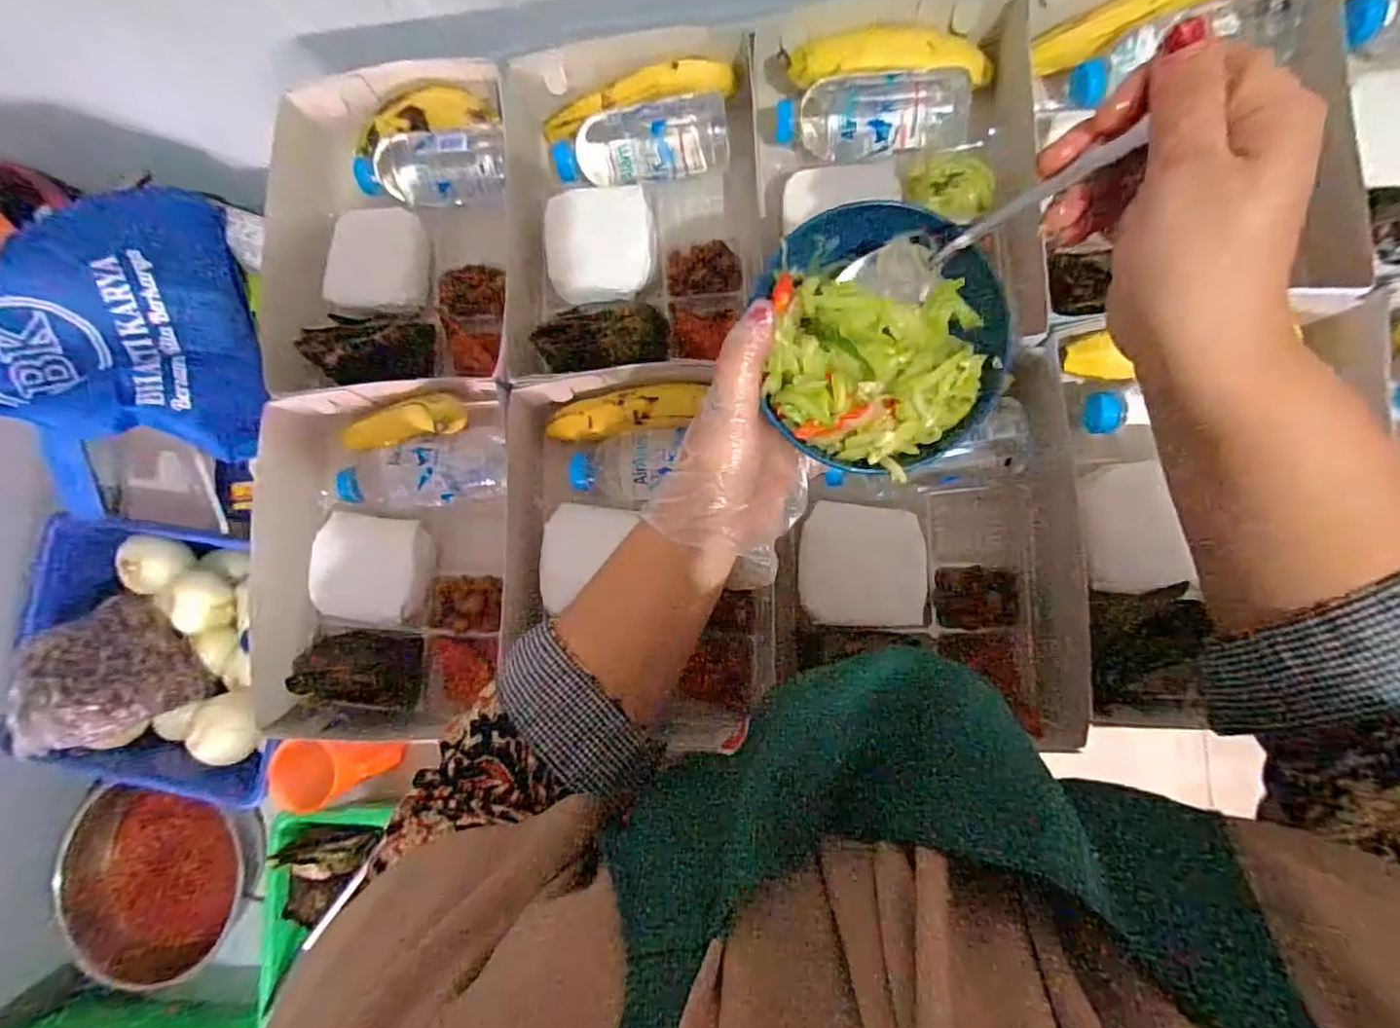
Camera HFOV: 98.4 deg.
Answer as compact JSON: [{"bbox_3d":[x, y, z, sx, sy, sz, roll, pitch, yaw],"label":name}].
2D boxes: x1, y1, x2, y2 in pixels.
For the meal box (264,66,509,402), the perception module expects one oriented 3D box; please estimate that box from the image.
[{"bbox_3d":[-0.262,-0.248,0.536,0.212,0.072,0.282,-4,84,7],"label":"meal box"}]

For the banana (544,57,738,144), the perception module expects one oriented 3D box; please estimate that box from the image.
[{"bbox_3d":[-0.054,-0.354,0.511,0.167,0.032,0.028,-7,84,7],"label":"banana"}]

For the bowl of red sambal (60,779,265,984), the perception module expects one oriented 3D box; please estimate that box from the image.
[{"bbox_3d":[-0.665,0.466,0.743,0.265,0.075,0.238,-1,84,8],"label":"bowl of red sambal"}]

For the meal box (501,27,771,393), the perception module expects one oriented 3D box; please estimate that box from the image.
[{"bbox_3d":[-0.056,-0.251,0.516,0.213,0.085,0.273,-7,84,7],"label":"meal box"}]

